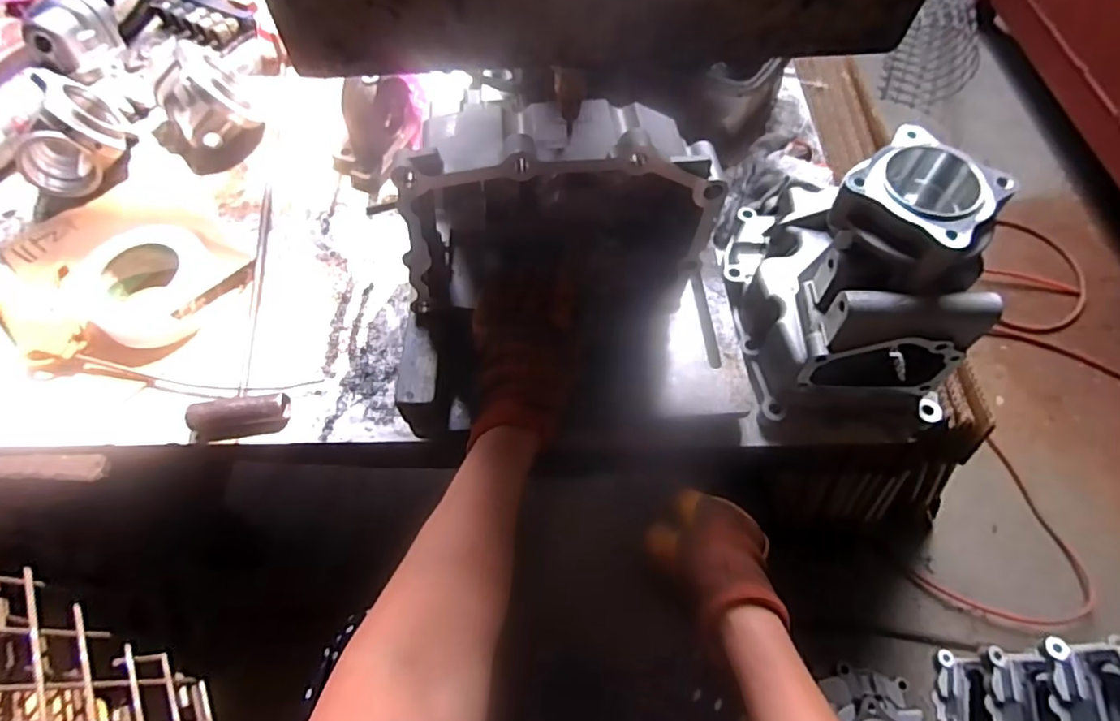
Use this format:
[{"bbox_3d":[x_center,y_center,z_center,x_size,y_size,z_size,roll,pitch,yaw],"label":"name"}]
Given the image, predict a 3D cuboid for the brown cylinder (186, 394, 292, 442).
[{"bbox_3d":[-0.289,0.052,0.534,0.085,0.023,0.031,-7,60,-4],"label":"brown cylinder"}]

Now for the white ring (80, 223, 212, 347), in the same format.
[{"bbox_3d":[-0.409,-0.077,0.593,0.123,0.045,0.122,33,65,17],"label":"white ring"}]

